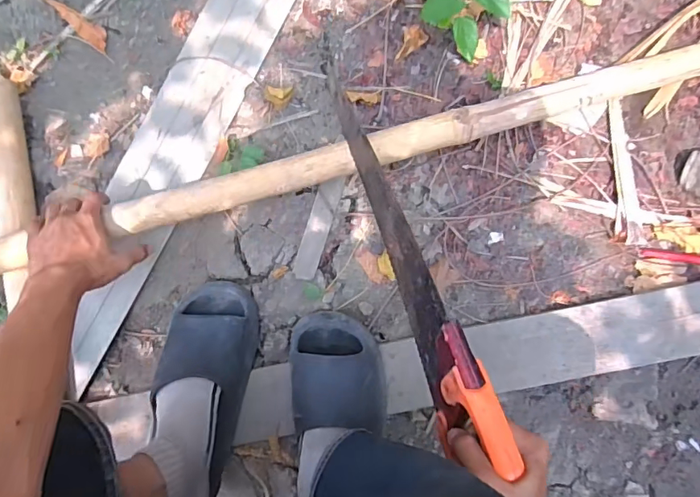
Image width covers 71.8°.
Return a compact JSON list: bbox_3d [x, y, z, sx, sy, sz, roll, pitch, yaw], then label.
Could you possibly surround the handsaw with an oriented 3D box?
[{"bbox_3d":[0.050,-0.012,0.553,0.047,0.102,0.507,-19,66,-2],"label":"handsaw"}]

